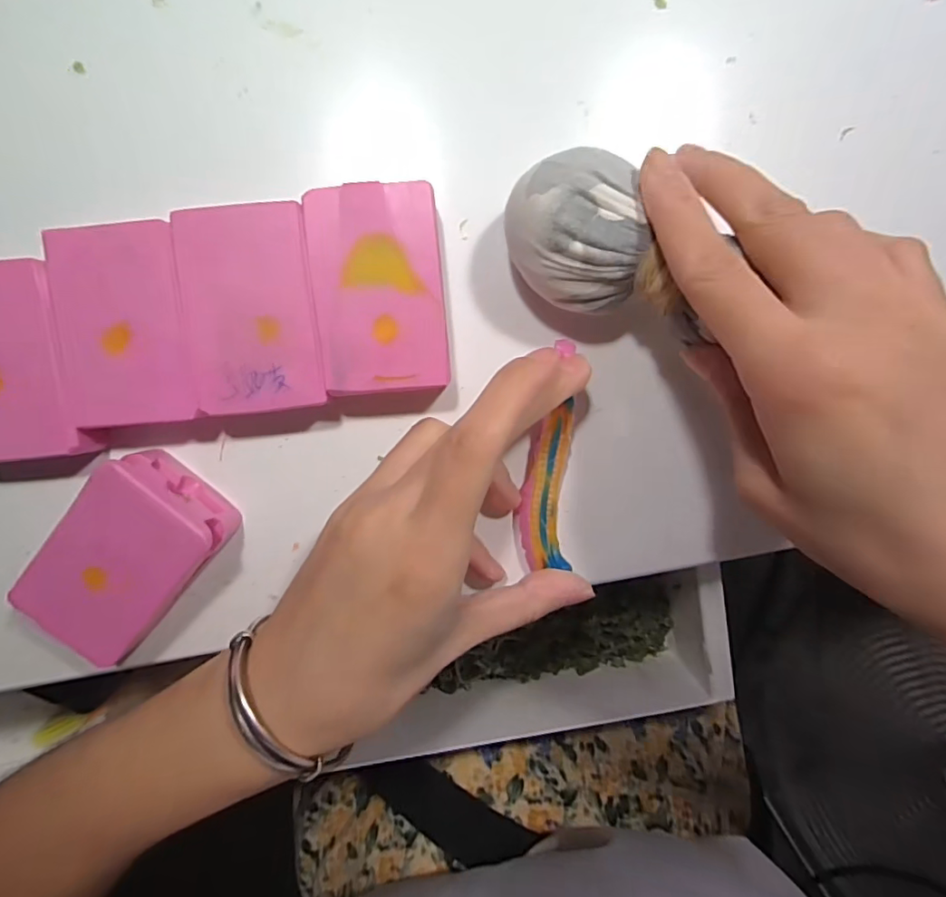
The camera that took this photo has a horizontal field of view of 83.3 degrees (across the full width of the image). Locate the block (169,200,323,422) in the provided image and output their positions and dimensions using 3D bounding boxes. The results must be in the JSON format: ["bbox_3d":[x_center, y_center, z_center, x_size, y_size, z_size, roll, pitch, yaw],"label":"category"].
[{"bbox_3d":[-0.077,-0.048,0.192,0.043,0.022,0.069,-5,97,-1],"label":"block"}]

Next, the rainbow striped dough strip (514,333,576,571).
[{"bbox_3d":[0.028,0.003,0.206,0.020,0.010,0.087,1,98,8],"label":"rainbow striped dough strip"}]

